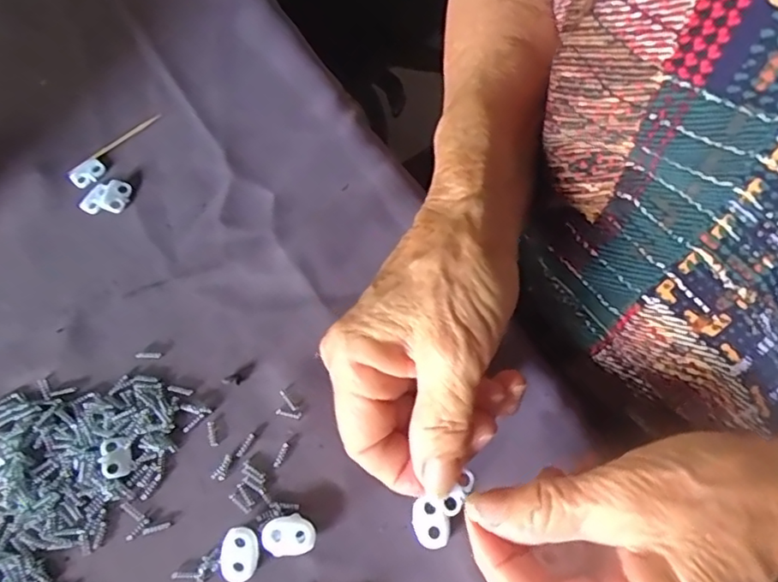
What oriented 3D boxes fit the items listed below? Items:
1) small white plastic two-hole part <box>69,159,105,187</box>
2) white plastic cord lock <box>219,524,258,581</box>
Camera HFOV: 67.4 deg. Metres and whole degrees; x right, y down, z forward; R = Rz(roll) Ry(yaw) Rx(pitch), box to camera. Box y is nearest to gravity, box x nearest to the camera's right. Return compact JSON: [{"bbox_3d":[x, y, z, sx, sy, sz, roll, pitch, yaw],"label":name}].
[{"bbox_3d":[-0.170,-0.067,0.328,0.019,0.004,0.010,-39,72,-15],"label":"small white plastic two-hole part"},{"bbox_3d":[-0.065,0.114,0.254,0.015,0.008,0.022,8,67,4],"label":"white plastic cord lock"}]

